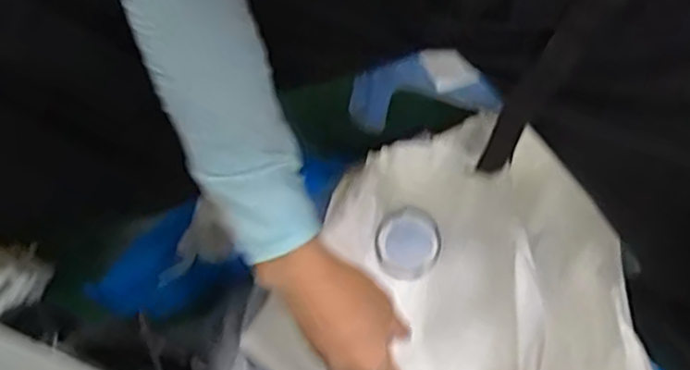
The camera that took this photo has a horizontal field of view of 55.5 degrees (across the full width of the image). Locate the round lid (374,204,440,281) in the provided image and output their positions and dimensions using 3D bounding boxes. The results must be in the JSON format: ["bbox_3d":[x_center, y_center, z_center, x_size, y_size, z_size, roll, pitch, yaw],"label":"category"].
[{"bbox_3d":[0.065,0.061,0.681,0.066,0.011,0.072,-1,69,2],"label":"round lid"}]

